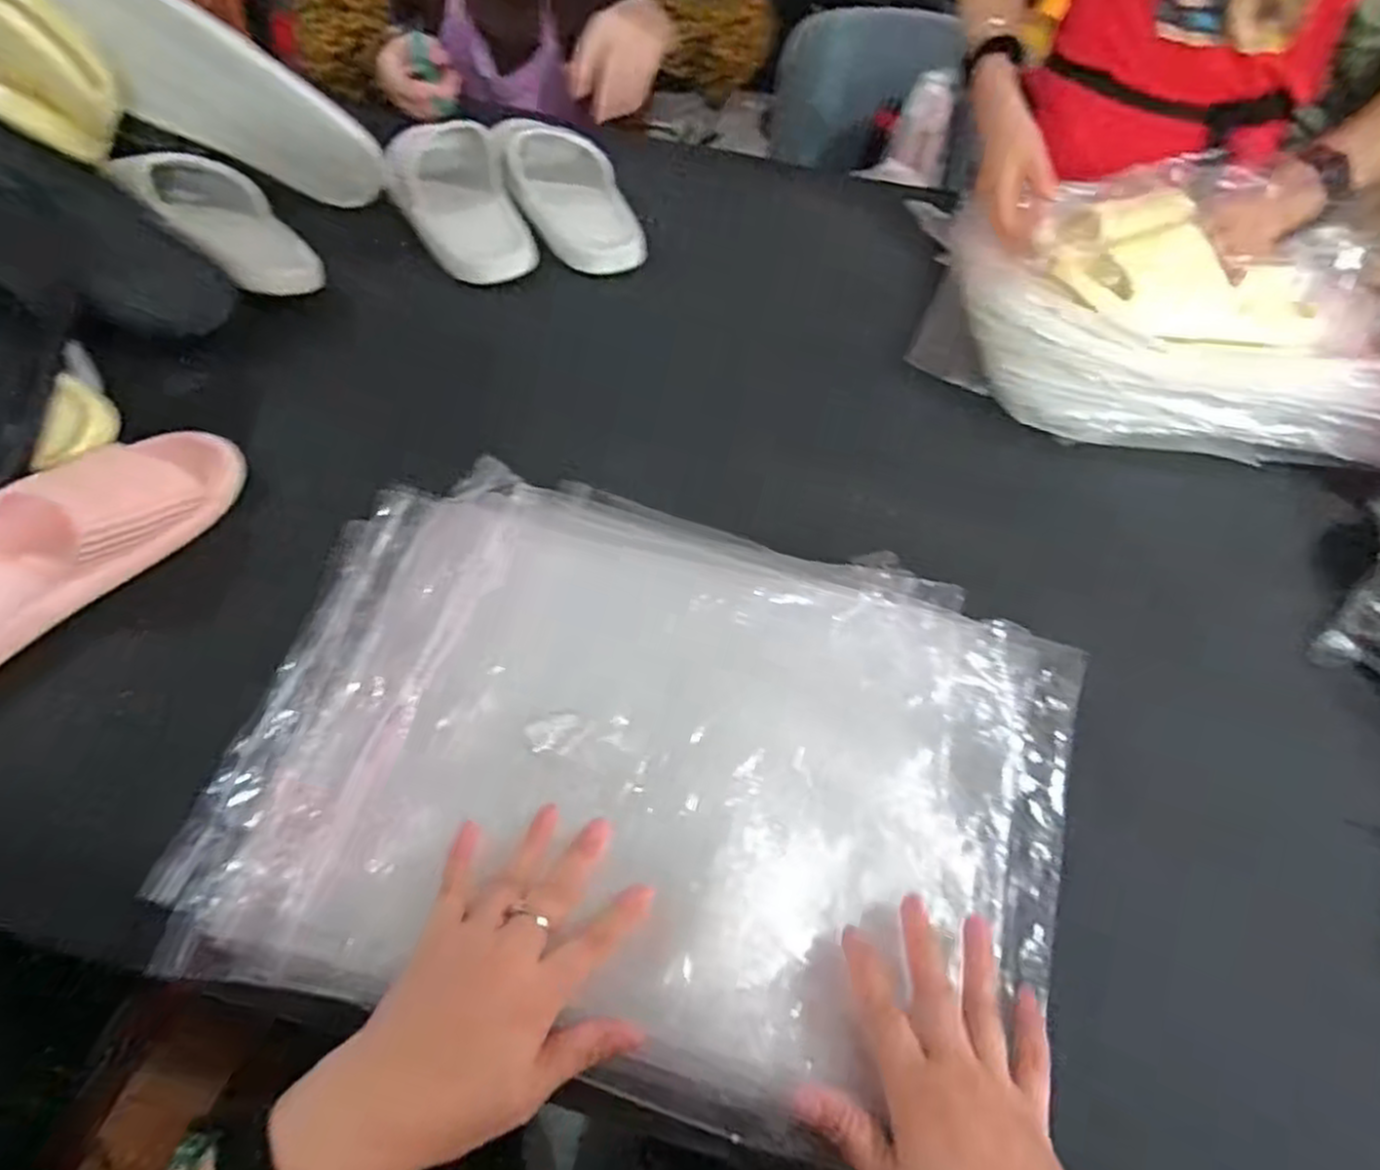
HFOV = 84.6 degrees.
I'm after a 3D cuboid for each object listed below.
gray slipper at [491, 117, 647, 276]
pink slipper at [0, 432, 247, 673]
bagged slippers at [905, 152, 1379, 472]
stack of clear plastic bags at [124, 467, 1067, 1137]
[{"bbox_3d":[-0.128,-0.419,0.817,0.115,0.065,0.220,-16,58,-17],"label":"gray slipper"},{"bbox_3d":[-0.433,-0.024,0.509,0.089,0.061,0.262,37,59,19],"label":"pink slipper"},{"bbox_3d":[0.449,-0.265,0.714,0.429,0.122,0.279,11,54,2],"label":"bagged slippers"},{"bbox_3d":[-0.020,0.097,0.469,0.492,0.030,0.350,14,54,4],"label":"stack of clear plastic bags"}]

